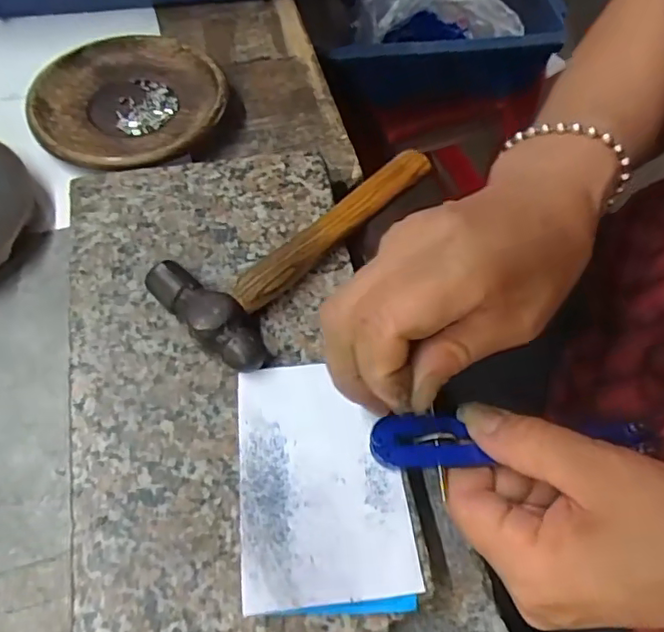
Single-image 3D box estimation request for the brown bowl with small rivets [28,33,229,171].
[{"bbox_3d":[-0.123,-0.130,0.356,0.110,0.022,0.111,2,60,-3],"label":"brown bowl with small rivets"}]

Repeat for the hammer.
[{"bbox_3d":[-0.014,-0.041,0.281,0.062,0.021,0.151,37,64,17],"label":"hammer"}]

